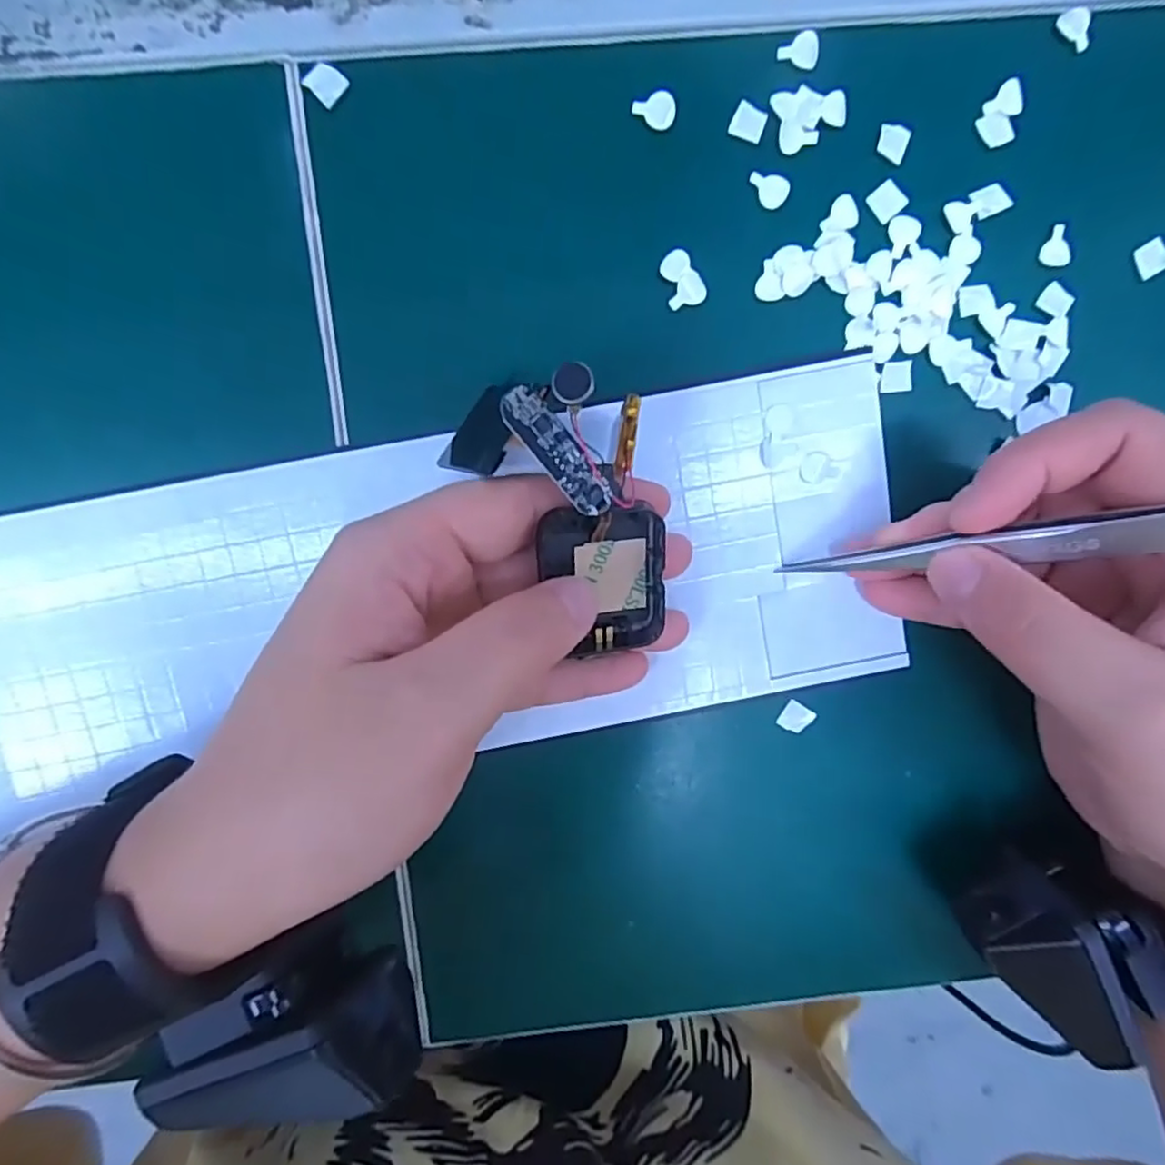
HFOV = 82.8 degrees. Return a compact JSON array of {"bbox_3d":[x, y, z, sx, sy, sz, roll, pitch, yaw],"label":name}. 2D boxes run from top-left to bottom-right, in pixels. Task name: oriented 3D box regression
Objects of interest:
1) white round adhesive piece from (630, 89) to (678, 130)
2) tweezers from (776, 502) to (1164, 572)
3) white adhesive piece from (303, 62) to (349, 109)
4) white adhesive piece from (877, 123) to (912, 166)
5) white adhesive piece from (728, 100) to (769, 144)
[{"bbox_3d":[0.020,-0.132,0.184,0.012,0.004,0.009,7,109,-1],"label":"white round adhesive piece"},{"bbox_3d":[0.111,-0.010,0.159,0.126,0.006,0.009,-6,100,40],"label":"tweezers"},{"bbox_3d":[-0.069,-0.135,0.178,0.008,0.004,0.009,41,94,-7],"label":"white adhesive piece"},{"bbox_3d":[0.089,-0.125,0.188,0.009,0.004,0.010,10,99,-7],"label":"white adhesive piece"},{"bbox_3d":[0.047,-0.129,0.186,0.009,0.004,0.009,19,100,-5],"label":"white adhesive piece"}]

